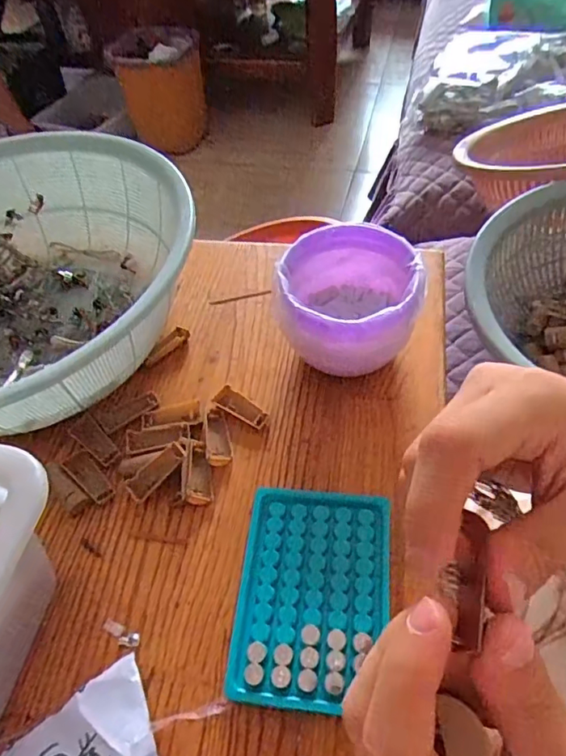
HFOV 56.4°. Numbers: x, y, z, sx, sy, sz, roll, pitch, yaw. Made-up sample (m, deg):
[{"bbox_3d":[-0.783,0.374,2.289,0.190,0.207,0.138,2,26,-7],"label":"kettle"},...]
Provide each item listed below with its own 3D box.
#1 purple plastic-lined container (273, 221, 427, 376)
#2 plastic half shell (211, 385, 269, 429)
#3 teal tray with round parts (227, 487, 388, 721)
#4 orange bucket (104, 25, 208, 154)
[{"bbox_3d":[0.050,-0.055,0.441,0.105,0.102,0.103,1,53,-1],"label":"purple plastic-lined container"},{"bbox_3d":[-0.034,0.024,0.436,0.048,0.007,0.018,25,58,24],"label":"plastic half shell"},{"bbox_3d":[0.020,0.139,0.343,0.094,0.019,0.129,3,52,9],"label":"teal tray with round parts"},{"bbox_3d":[-0.355,-0.823,1.583,0.261,0.316,0.264,-10,51,-1],"label":"orange bucket"}]

